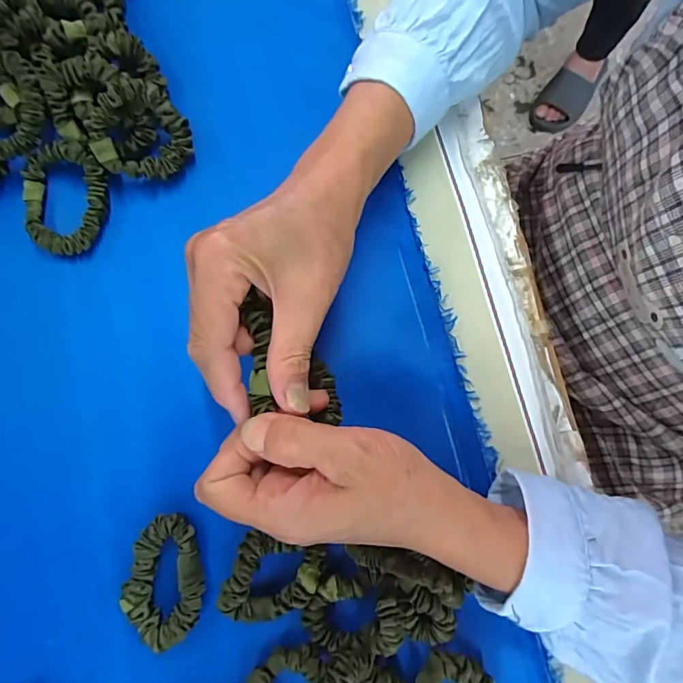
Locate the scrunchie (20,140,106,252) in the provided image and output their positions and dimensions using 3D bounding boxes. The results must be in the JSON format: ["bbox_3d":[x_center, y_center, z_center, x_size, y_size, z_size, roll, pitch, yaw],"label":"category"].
[{"bbox_3d":[-0.192,-0.098,0.319,0.051,0.017,0.075,-1,79,1],"label":"scrunchie"}]

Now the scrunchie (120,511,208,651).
[{"bbox_3d":[-0.109,0.145,0.284,0.042,0.016,0.071,-12,78,-1],"label":"scrunchie"}]

